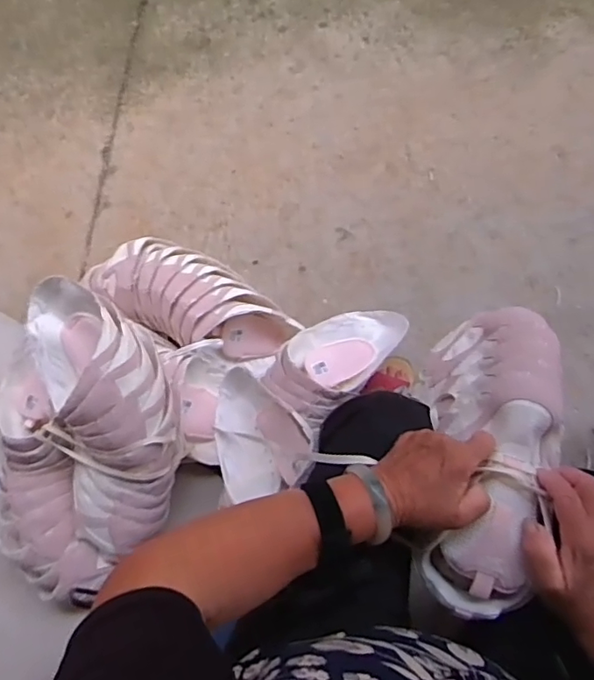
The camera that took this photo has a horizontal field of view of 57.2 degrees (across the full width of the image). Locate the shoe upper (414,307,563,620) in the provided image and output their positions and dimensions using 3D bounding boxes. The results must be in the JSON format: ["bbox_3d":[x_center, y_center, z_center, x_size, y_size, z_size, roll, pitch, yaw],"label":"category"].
[{"bbox_3d":[0.188,0.097,0.529,0.113,0.116,0.310,11,60,7],"label":"shoe upper"}]

